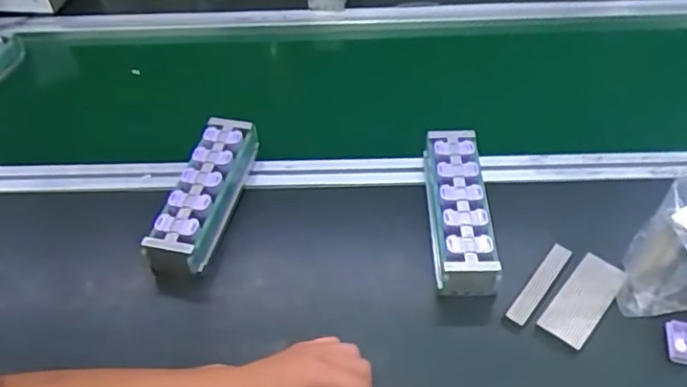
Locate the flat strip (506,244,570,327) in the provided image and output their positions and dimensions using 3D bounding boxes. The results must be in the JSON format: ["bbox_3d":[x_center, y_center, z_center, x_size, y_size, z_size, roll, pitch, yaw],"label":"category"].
[{"bbox_3d":[0.194,0.087,0.582,0.019,0.005,0.102,30,55,27],"label":"flat strip"}]

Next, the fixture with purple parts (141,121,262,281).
[{"bbox_3d":[-0.149,0.003,0.648,0.062,0.063,0.188,9,48,11],"label":"fixture with purple parts"}]

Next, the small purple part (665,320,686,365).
[{"bbox_3d":[0.309,0.135,0.536,0.024,0.013,0.039,7,48,9],"label":"small purple part"}]

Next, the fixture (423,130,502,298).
[{"bbox_3d":[0.119,0.018,0.626,0.062,0.058,0.188,-2,47,1],"label":"fixture"}]

